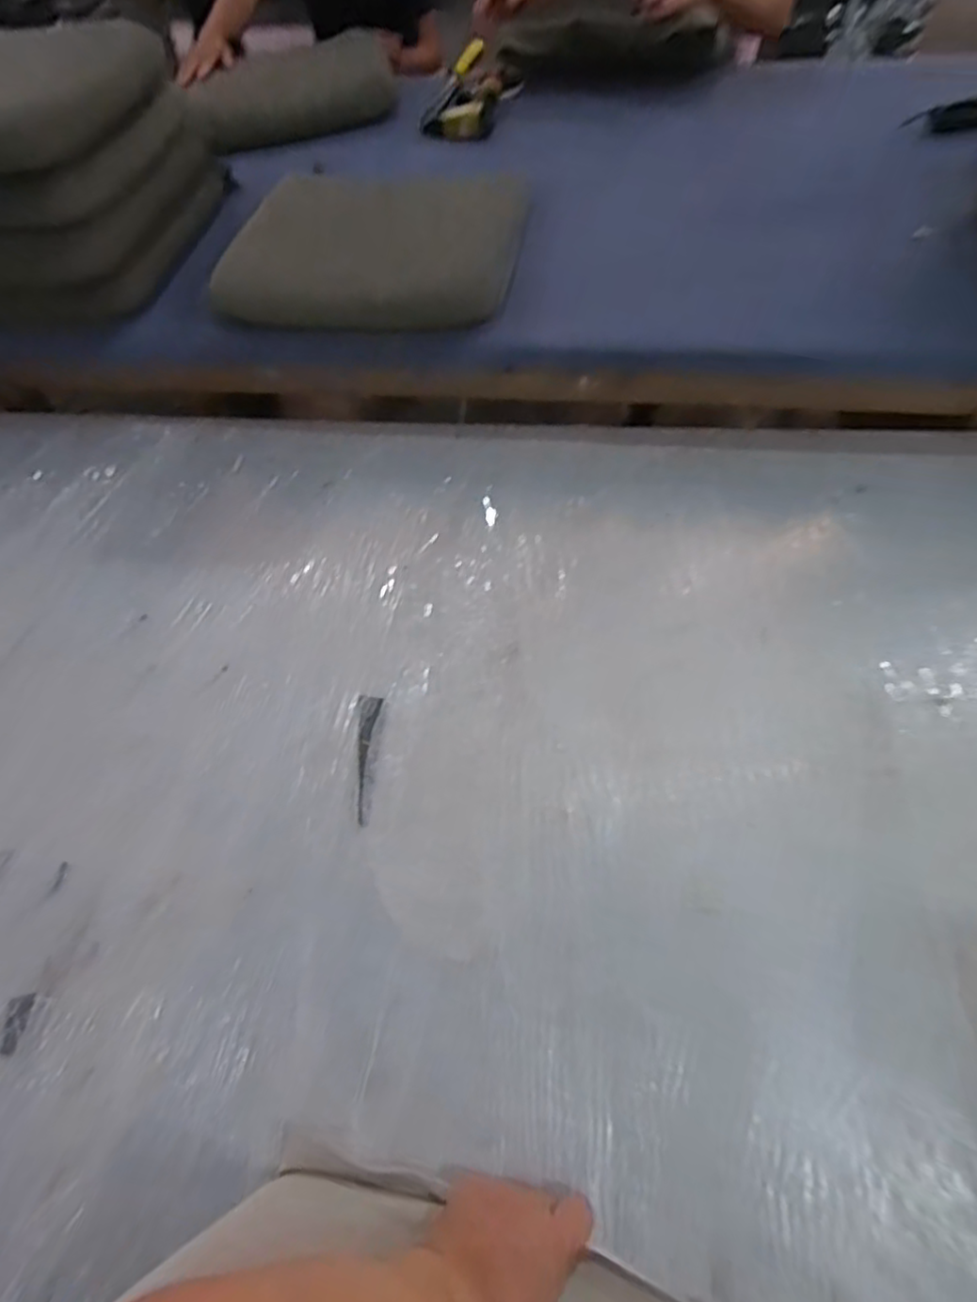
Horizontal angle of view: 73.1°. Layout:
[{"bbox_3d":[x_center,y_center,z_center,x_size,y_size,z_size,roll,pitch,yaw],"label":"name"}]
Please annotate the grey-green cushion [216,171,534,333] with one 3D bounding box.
[{"bbox_3d":[-0.174,-0.644,1.048,0.456,0.089,0.361,2,58,6],"label":"grey-green cushion"}]

